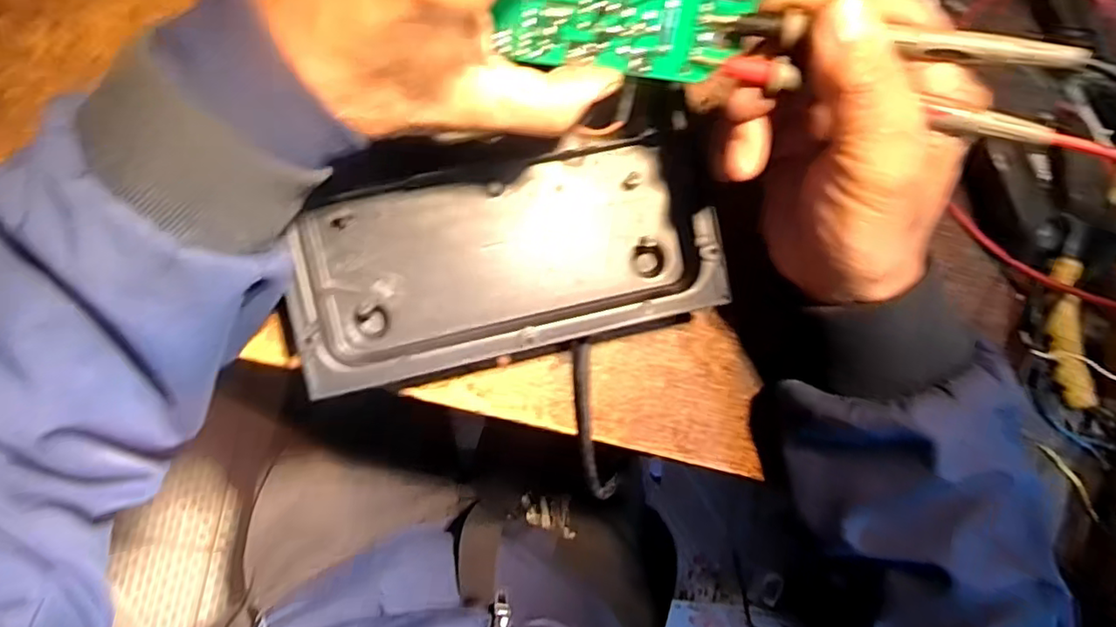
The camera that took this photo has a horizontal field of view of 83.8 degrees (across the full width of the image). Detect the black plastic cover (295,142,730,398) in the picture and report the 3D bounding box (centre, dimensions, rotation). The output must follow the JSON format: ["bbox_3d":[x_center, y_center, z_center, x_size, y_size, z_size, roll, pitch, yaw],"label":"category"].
[{"bbox_3d":[-0.023,-0.026,0.289,0.190,0.029,0.084,-13,93,-6],"label":"black plastic cover"}]

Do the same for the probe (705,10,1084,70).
[{"bbox_3d":[0.114,-0.096,0.216,0.121,0.007,0.010,12,90,12],"label":"probe"}]

